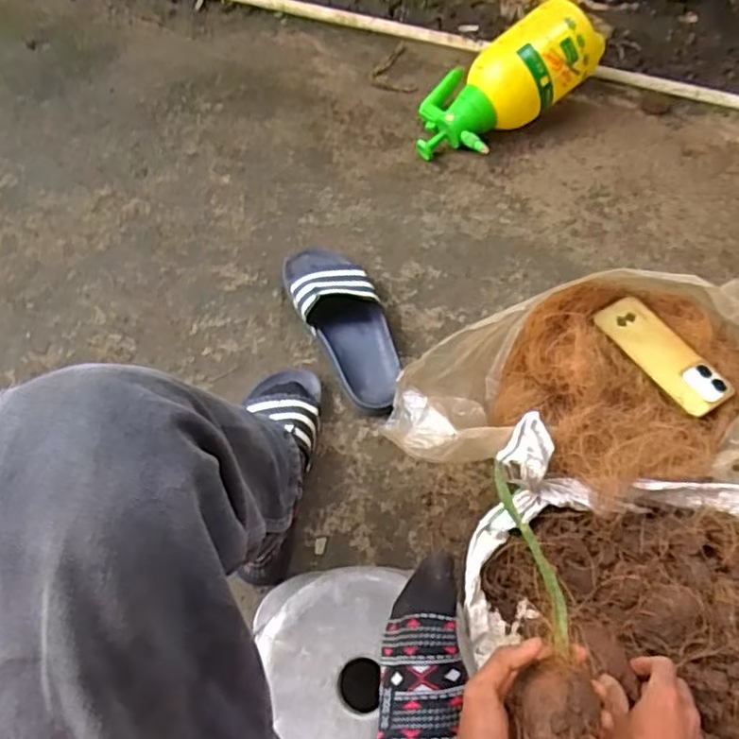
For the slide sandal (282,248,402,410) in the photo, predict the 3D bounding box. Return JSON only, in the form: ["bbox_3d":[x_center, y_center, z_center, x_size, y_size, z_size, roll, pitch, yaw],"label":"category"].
[{"bbox_3d":[-0.032,-0.066,0.836,0.102,0.062,0.251,-24,68,-11],"label":"slide sandal"}]

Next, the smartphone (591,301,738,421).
[{"bbox_3d":[0.343,-0.018,0.756,0.073,0.008,0.167,-32,62,-15],"label":"smartphone"}]

